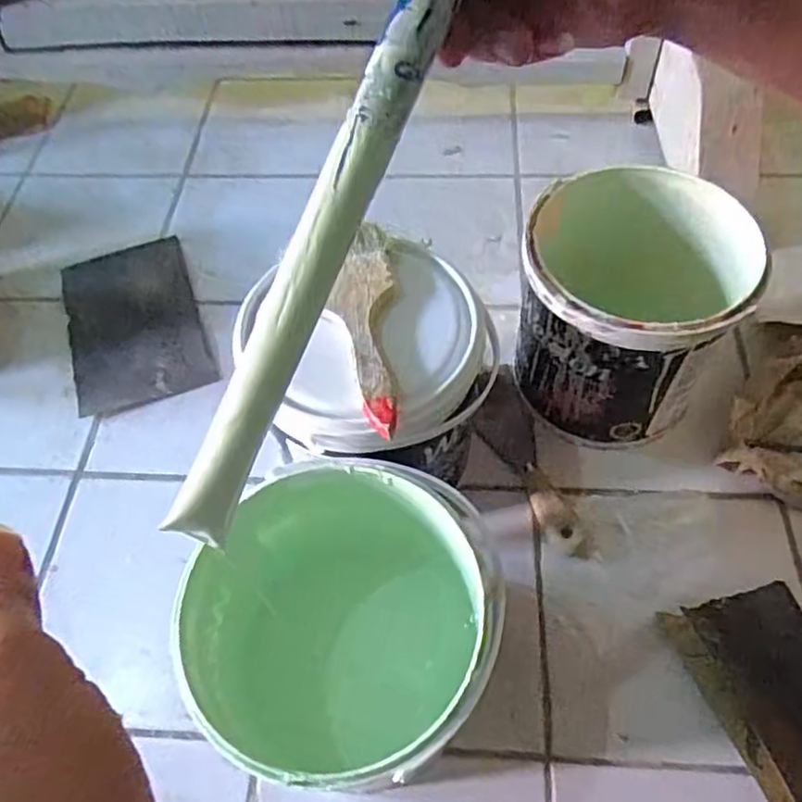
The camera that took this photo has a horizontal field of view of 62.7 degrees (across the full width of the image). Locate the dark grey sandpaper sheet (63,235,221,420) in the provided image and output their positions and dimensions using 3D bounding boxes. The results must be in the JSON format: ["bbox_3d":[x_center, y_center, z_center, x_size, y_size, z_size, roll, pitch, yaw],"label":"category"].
[{"bbox_3d":[-0.297,-0.092,0.731,0.137,0.007,0.228,-20,60,-8],"label":"dark grey sandpaper sheet"}]

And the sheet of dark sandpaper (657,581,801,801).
[{"bbox_3d":[0.282,0.210,0.488,0.112,0.040,0.139,-16,59,-6],"label":"sheet of dark sandpaper"}]

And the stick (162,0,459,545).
[{"bbox_3d":[-0.018,-0.078,0.228,0.018,0.014,0.296,31,104,20],"label":"stick"}]

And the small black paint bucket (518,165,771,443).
[{"bbox_3d":[0.193,-0.079,0.587,0.167,0.180,0.173,-2,59,3],"label":"small black paint bucket"}]

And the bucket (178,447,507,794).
[{"bbox_3d":[-0.035,0.157,0.458,0.175,0.184,0.186,-2,59,3],"label":"bucket"}]

